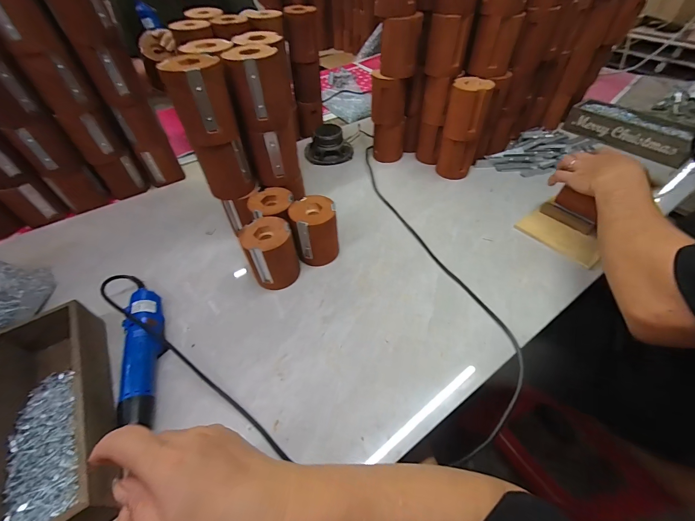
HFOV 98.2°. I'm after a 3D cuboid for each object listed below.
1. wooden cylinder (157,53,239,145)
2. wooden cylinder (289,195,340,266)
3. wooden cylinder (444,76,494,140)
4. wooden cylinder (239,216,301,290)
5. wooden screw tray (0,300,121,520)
[{"bbox_3d":[-0.209,-0.228,0.433,0.076,0.099,0.072,-24,53,-18],"label":"wooden cylinder"},{"bbox_3d":[-0.056,-0.052,0.533,0.076,0.099,0.072,-6,47,-2],"label":"wooden cylinder"},{"bbox_3d":[0.251,-0.316,0.632,0.078,0.102,0.065,13,51,12],"label":"wooden cylinder"},{"bbox_3d":[-0.124,-0.008,0.494,0.081,0.101,0.069,-14,48,-10],"label":"wooden cylinder"},{"bbox_3d":[-0.391,0.209,0.339,0.217,0.069,0.290,-29,52,-22],"label":"wooden screw tray"}]

